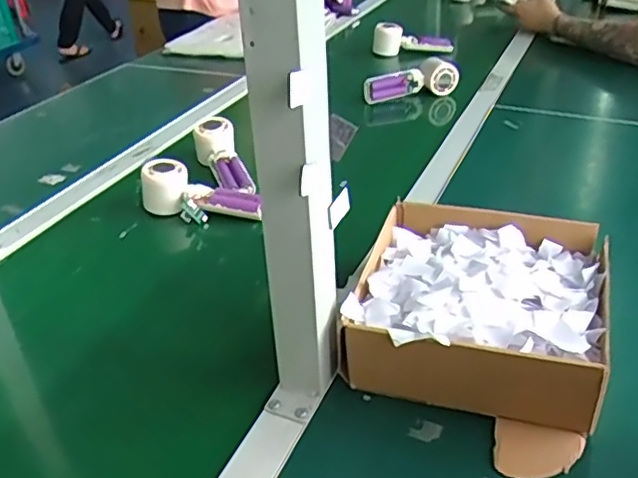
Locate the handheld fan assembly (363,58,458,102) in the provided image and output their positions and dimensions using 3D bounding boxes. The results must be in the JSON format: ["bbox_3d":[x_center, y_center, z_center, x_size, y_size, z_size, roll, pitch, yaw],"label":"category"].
[{"bbox_3d":[0.161,-0.280,1.135,0.176,0.060,0.040,-10,33,-11],"label":"handheld fan assembly"}]

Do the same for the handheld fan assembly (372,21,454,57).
[{"bbox_3d":[0.197,-0.424,1.336,0.161,0.074,0.069,0,29,2],"label":"handheld fan assembly"}]

